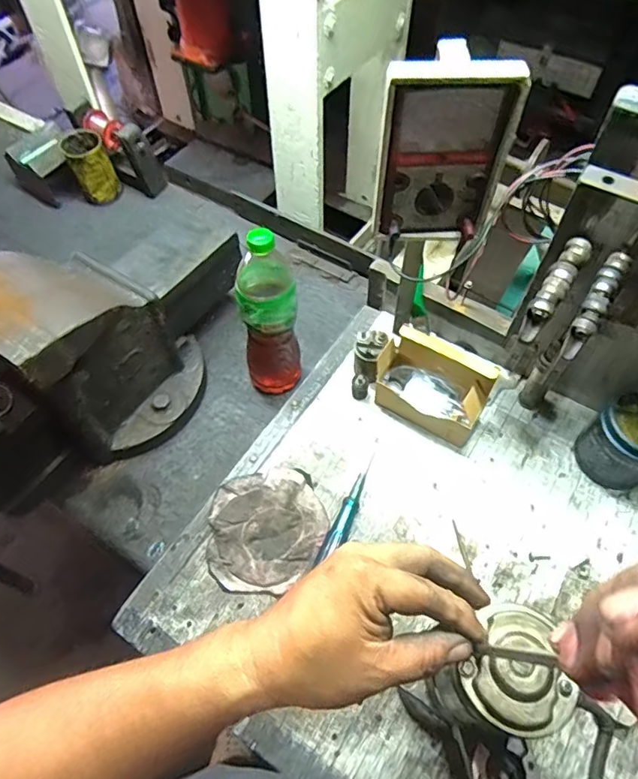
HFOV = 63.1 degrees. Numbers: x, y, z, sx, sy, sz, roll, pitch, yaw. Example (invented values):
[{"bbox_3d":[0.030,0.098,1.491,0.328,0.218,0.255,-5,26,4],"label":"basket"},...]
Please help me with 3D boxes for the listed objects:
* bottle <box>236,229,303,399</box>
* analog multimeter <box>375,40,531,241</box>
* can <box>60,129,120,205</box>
[{"bbox_3d":[-0.067,-0.092,0.706,0.080,0.277,0.072,-8,59,-5],"label":"bottle"},{"bbox_3d":[0.120,-0.236,0.516,0.124,0.168,0.056,0,58,0],"label":"analog multimeter"},{"bbox_3d":[-0.439,-0.427,1.009,0.075,0.115,0.080,-30,63,-17],"label":"can"}]

